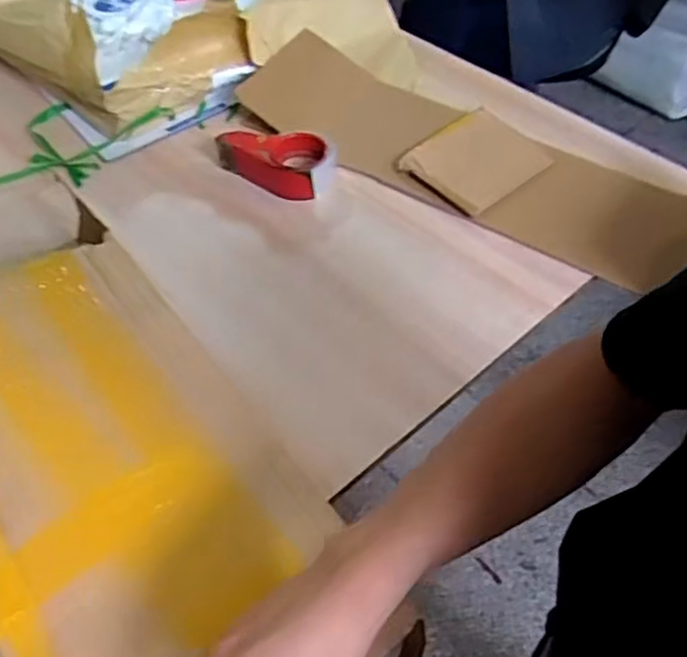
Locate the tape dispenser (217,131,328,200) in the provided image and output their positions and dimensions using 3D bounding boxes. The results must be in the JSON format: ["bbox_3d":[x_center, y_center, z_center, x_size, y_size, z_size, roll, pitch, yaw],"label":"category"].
[{"bbox_3d":[-0.110,-0.251,1.057,0.168,0.057,0.097,9,52,11],"label":"tape dispenser"}]

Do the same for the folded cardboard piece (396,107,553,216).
[{"bbox_3d":[0.187,-0.246,1.030,0.170,0.022,0.163,-35,66,-17],"label":"folded cardboard piece"}]

